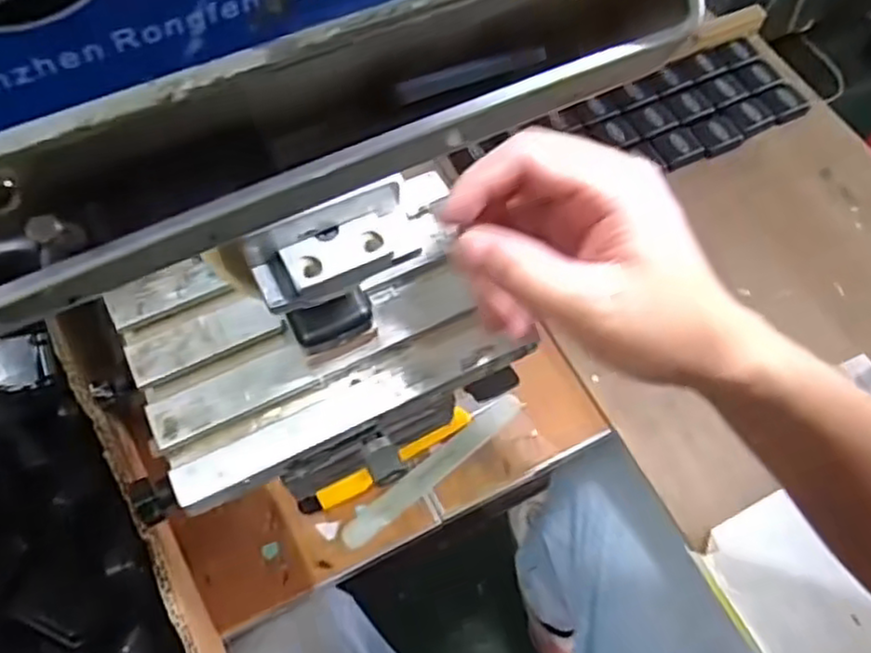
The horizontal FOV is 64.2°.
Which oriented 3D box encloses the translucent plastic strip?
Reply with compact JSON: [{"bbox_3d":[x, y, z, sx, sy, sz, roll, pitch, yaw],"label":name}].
[{"bbox_3d":[0.000,0.110,0.549,0.175,0.004,0.022,-37,71,-19],"label":"translucent plastic strip"}]

